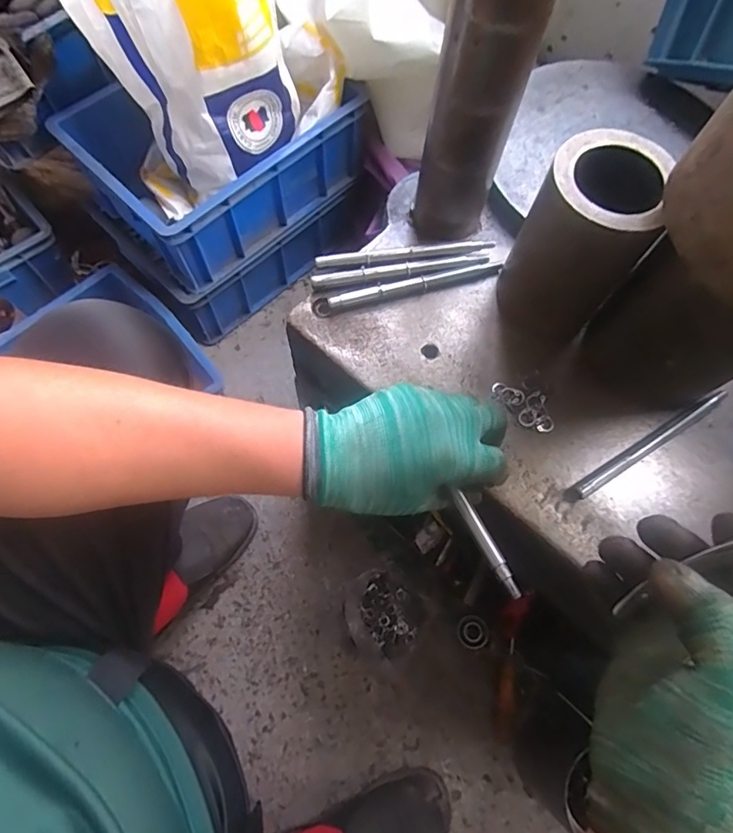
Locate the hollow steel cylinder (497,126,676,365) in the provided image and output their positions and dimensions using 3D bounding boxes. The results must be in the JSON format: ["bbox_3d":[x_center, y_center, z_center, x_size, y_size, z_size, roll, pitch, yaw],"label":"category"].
[{"bbox_3d":[0.162,-0.135,0.385,0.086,0.136,0.092,30,71,9],"label":"hollow steel cylinder"}]

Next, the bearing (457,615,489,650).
[{"bbox_3d":[0.160,0.325,0.740,0.045,0.011,0.047,1,69,-2],"label":"bearing"}]

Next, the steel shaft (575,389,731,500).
[{"bbox_3d":[0.231,0.021,0.397,0.158,0.009,0.012,-29,73,-13],"label":"steel shaft"}]

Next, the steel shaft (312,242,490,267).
[{"bbox_3d":[0.035,-0.145,0.443,0.159,0.010,0.014,-7,70,-5],"label":"steel shaft"}]

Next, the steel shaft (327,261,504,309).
[{"bbox_3d":[0.045,-0.118,0.435,0.158,0.008,0.013,-14,71,-8],"label":"steel shaft"}]

